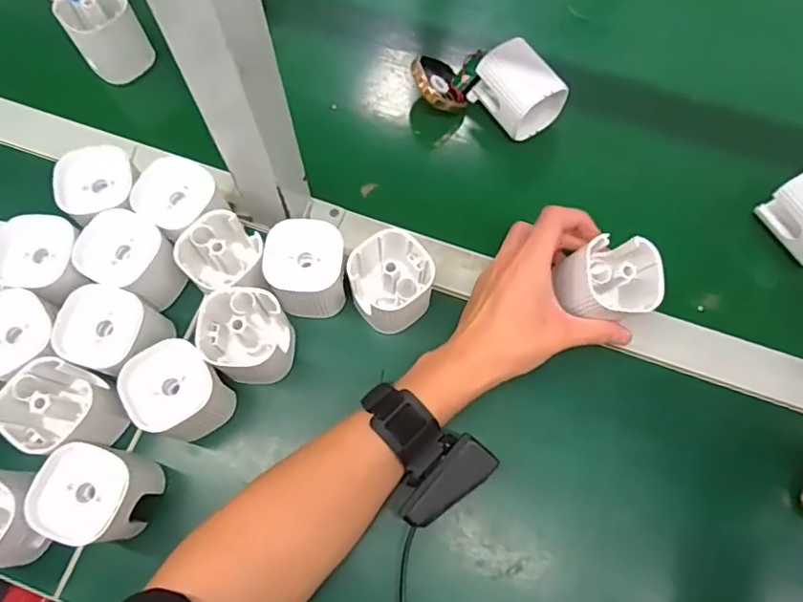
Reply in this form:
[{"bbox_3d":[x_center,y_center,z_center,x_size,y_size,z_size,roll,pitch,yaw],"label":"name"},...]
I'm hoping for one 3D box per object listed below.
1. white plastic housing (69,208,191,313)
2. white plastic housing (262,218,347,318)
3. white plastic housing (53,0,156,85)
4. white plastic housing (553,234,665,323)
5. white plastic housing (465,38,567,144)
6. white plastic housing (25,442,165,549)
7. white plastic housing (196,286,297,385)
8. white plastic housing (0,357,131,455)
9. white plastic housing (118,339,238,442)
[{"bbox_3d":[-0.195,-0.028,0.409,0.057,0.058,0.054,29,73,8],"label":"white plastic housing"},{"bbox_3d":[-0.070,-0.020,0.420,0.055,0.074,0.056,1,71,-1],"label":"white plastic housing"},{"bbox_3d":[-0.261,-0.236,0.492,0.057,0.063,0.053,-37,75,-13],"label":"white plastic housing"},{"bbox_3d":[0.147,-0.014,0.393,0.062,0.049,0.051,-1,73,-1],"label":"white plastic housing"},{"bbox_3d":[0.101,-0.183,0.484,0.053,0.058,0.066,-32,74,-12],"label":"white plastic housing"},{"bbox_3d":[-0.193,0.125,0.364,0.058,0.065,0.058,16,72,4],"label":"white plastic housing"},{"bbox_3d":[-0.109,0.027,0.405,0.059,0.077,0.057,0,70,-1],"label":"white plastic housing"},{"bbox_3d":[-0.223,0.076,0.377,0.064,0.061,0.057,23,72,6],"label":"white plastic housing"},{"bbox_3d":[-0.149,0.063,0.383,0.056,0.069,0.056,-38,76,-13],"label":"white plastic housing"}]

